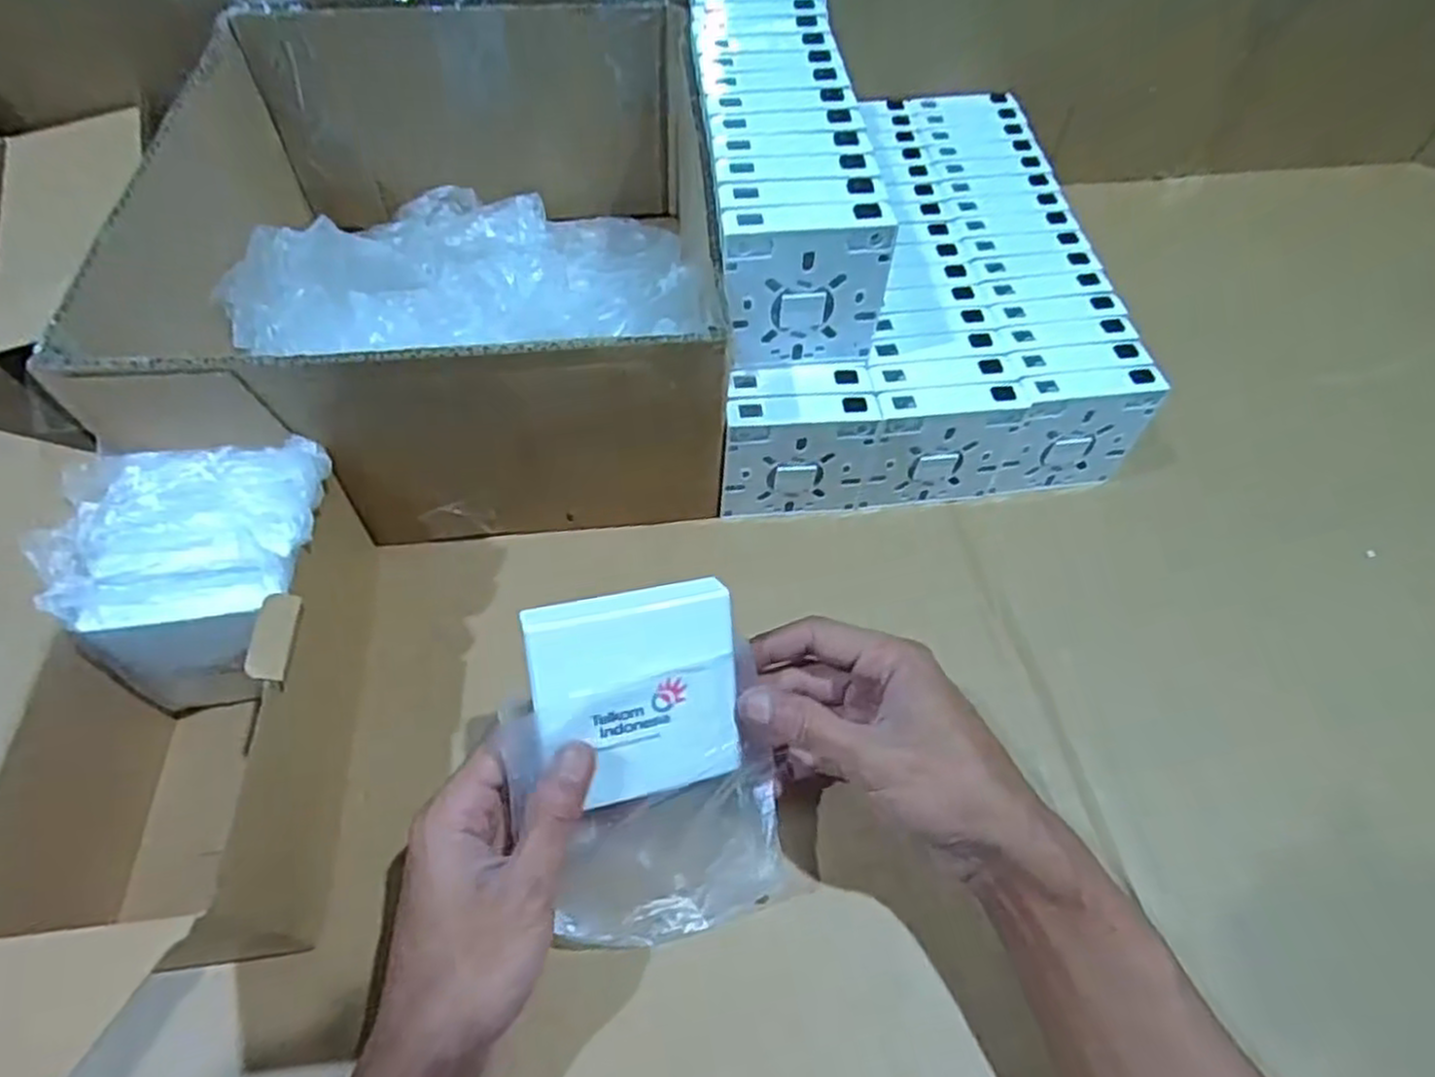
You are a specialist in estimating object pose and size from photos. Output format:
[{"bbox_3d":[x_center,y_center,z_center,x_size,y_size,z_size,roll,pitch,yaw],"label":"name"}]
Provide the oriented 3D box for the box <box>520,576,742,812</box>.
[{"bbox_3d":[-0.033,0.066,0.324,0.084,0.085,0.019,-10,13,-19],"label":"box"}]

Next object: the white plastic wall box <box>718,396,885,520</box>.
[{"bbox_3d":[0.049,-0.048,0.457,0.088,0.083,0.022,-4,54,-4],"label":"white plastic wall box"}]

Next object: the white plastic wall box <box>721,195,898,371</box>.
[{"bbox_3d":[0.044,-0.132,0.411,0.084,0.089,0.025,-6,54,-5],"label":"white plastic wall box"}]

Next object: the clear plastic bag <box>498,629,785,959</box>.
[{"bbox_3d":[-0.026,0.119,0.336,0.109,0.128,0.035,-15,21,-14],"label":"clear plastic bag"}]

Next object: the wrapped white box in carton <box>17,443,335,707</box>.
[{"bbox_3d":[-0.234,0.022,0.373,0.112,0.102,0.101,-4,54,-4],"label":"wrapped white box in carton"}]

